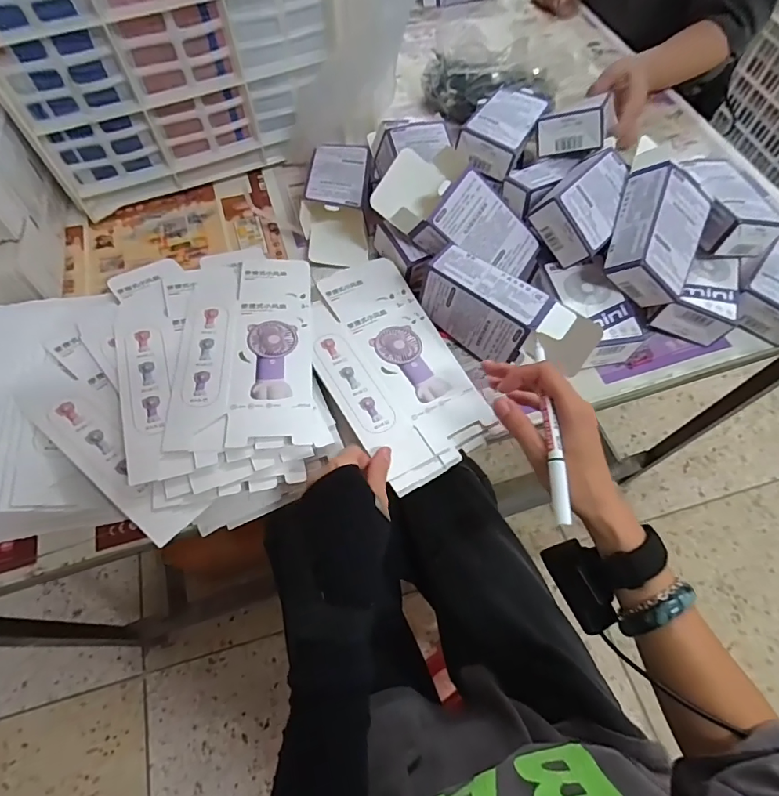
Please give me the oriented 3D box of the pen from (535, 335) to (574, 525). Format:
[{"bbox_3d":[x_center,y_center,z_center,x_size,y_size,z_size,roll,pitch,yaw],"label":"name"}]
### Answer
[{"bbox_3d":[0.126,0.019,0.365,0.008,0.007,0.156,2,64,-1],"label":"pen"}]

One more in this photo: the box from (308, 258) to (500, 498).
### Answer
[{"bbox_3d":[-0.001,-0.043,0.498,0.148,0.010,0.267,-26,63,-19],"label":"box"}]

